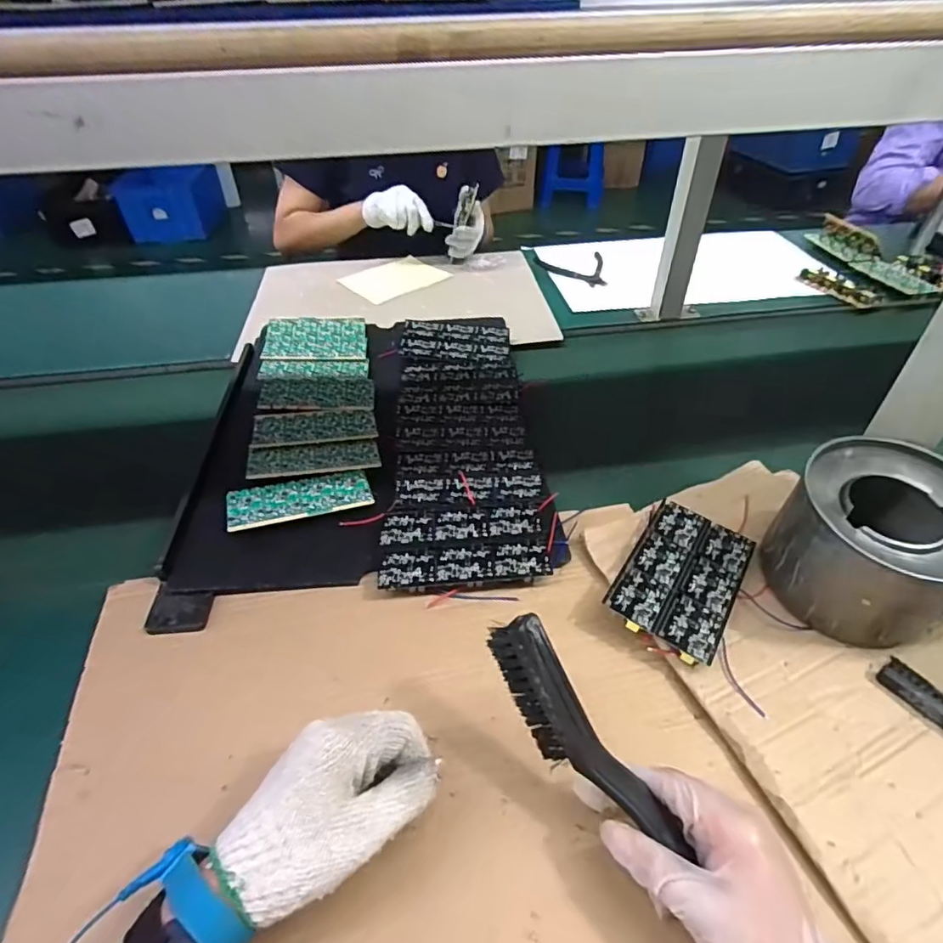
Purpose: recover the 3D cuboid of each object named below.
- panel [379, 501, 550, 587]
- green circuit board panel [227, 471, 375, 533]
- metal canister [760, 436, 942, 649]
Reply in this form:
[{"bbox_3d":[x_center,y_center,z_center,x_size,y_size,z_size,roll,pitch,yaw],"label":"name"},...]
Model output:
[{"bbox_3d":[-0.004,0.066,0.526,0.157,0.010,0.095,-2,43,-1],"label":"panel"},{"bbox_3d":[-0.174,0.026,0.566,0.137,0.005,0.058,-11,43,-18],"label":"green circuit board panel"},{"bbox_3d":[0.334,0.061,0.465,0.138,0.111,0.138,-28,49,-26],"label":"metal canister"}]

